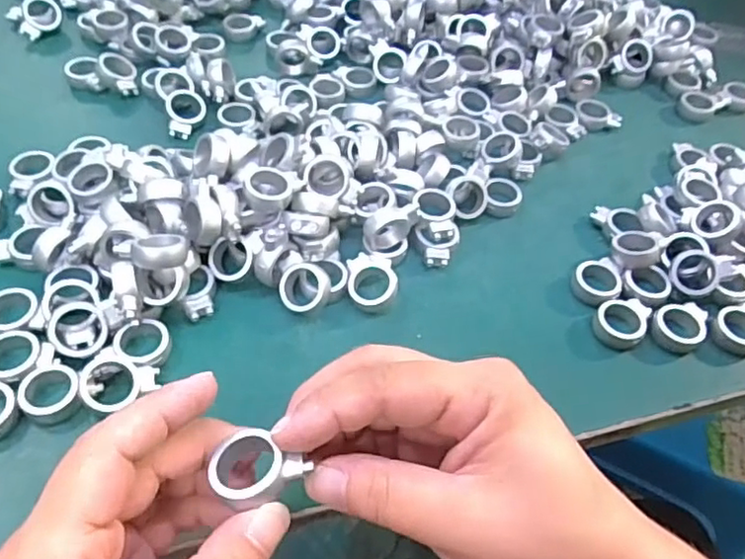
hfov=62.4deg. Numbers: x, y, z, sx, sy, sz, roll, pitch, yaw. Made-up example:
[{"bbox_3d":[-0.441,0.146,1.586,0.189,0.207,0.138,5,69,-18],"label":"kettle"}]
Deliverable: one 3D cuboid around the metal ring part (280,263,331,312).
[{"bbox_3d":[-0.035,0.005,0.321,0.026,0.013,0.025,-9,75,10],"label":"metal ring part"}]

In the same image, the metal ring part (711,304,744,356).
[{"bbox_3d":[0.197,0.026,0.330,0.026,0.009,0.029,31,56,18],"label":"metal ring part"}]

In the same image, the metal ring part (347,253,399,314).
[{"bbox_3d":[0.000,0.001,0.330,0.026,0.015,0.032,0,52,-5],"label":"metal ring part"}]

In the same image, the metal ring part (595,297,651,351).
[{"bbox_3d":[0.134,0.022,0.328,0.026,0.008,0.032,40,59,23],"label":"metal ring part"}]

